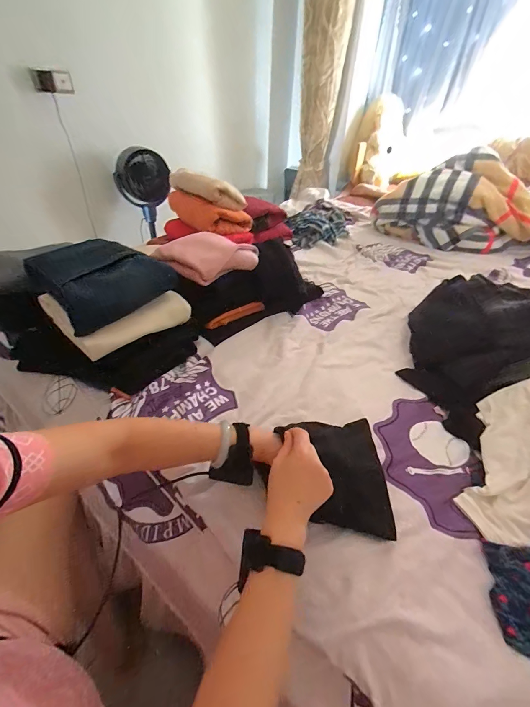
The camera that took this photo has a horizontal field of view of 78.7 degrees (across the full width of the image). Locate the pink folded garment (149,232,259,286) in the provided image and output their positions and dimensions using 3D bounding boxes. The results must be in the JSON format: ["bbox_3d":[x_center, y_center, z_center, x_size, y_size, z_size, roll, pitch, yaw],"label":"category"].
[{"bbox_3d":[-0.146,-0.261,0.843,0.249,0.064,0.166,-29,48,-34],"label":"pink folded garment"}]

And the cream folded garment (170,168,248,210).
[{"bbox_3d":[-0.195,-0.540,1.041,0.265,0.086,0.083,22,43,4],"label":"cream folded garment"}]

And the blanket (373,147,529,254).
[{"bbox_3d":[0.921,-0.616,1.366,0.835,0.318,0.286,8,38,7],"label":"blanket"}]

